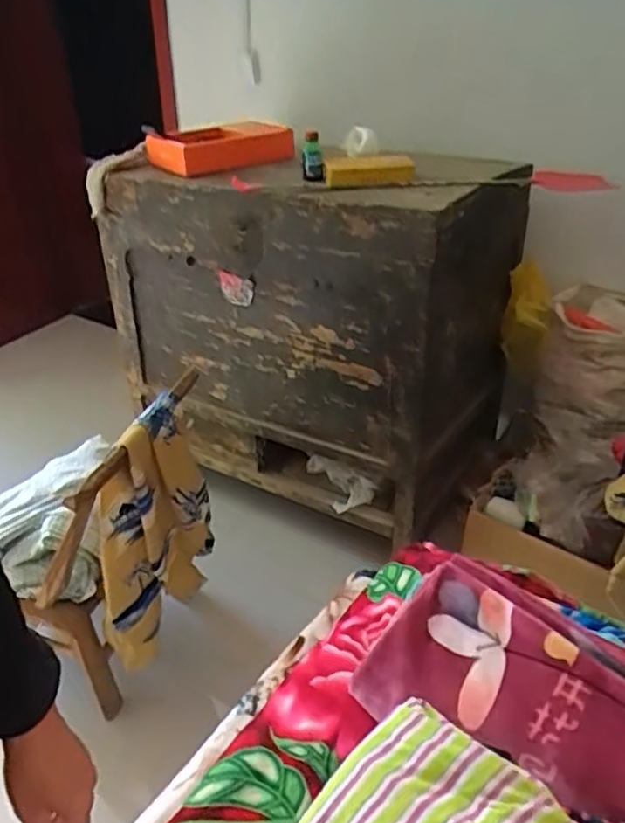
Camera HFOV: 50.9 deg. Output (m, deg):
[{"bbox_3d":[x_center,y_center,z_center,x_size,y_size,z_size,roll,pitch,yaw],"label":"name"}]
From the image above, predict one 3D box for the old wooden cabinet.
[{"bbox_3d":[-0.021,-0.260,1.858,1.073,0.828,0.566,20,36,31],"label":"old wooden cabinet"}]

